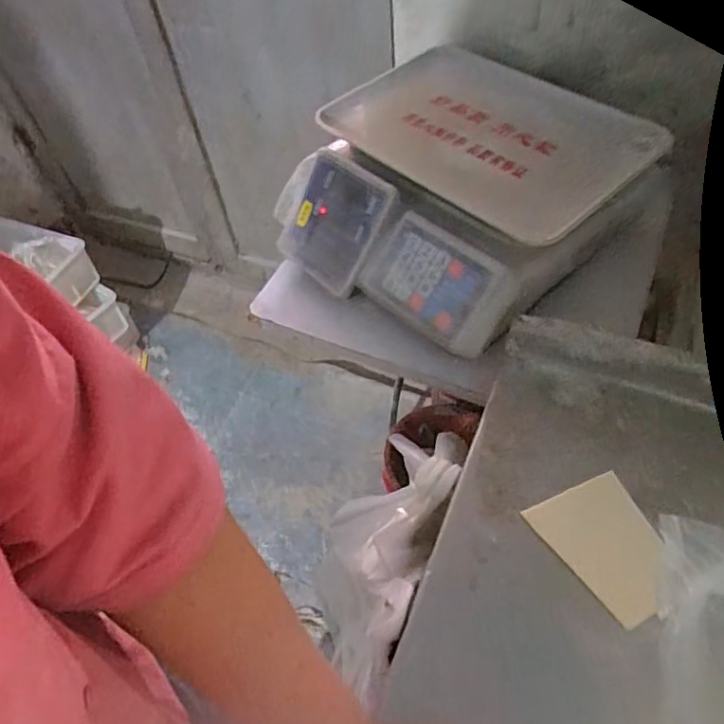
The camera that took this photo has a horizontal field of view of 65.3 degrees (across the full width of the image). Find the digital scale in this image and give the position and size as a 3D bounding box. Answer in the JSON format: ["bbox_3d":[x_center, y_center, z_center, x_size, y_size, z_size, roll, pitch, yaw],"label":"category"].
[{"bbox_3d":[0.100,-0.201,0.643,0.360,0.116,0.325,38,65,26],"label":"digital scale"}]

